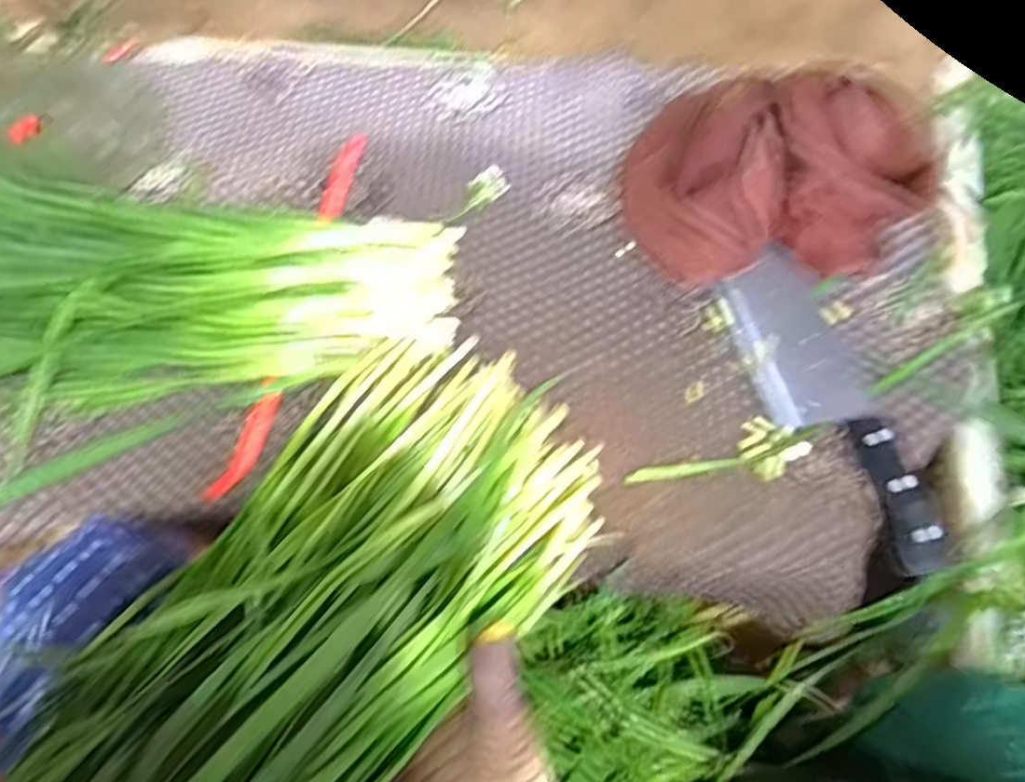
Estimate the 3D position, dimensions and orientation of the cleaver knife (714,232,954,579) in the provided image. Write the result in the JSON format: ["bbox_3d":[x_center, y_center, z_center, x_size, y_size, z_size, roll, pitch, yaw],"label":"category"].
[{"bbox_3d":[0.208,0.003,0.440,0.076,0.019,0.231,-14,62,-9],"label":"cleaver knife"}]

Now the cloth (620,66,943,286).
[{"bbox_3d":[0.198,-0.165,0.503,0.216,0.070,0.154,-5,61,-4],"label":"cloth"}]

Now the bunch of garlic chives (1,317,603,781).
[{"bbox_3d":[-0.135,0.155,0.320,0.161,0.069,0.444,34,68,17],"label":"bunch of garlic chives"}]

